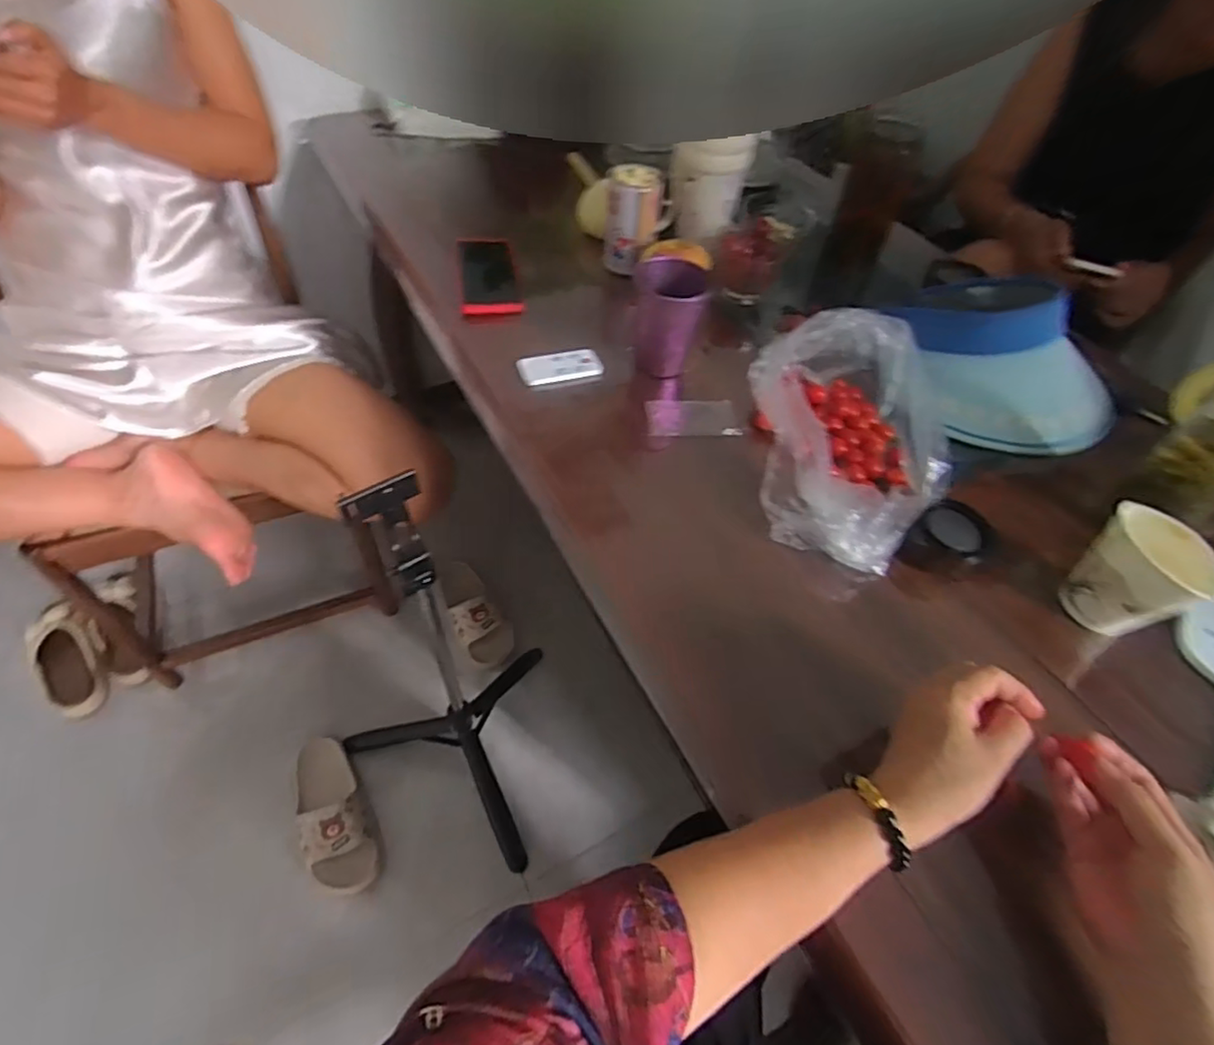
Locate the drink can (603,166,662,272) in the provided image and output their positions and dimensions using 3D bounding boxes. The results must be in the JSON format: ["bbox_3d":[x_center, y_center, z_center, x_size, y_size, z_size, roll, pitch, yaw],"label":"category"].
[{"bbox_3d":[0.032,-0.383,0.790,0.065,0.109,0.062,2,51,-3],"label":"drink can"}]

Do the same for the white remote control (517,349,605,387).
[{"bbox_3d":[-0.052,-0.175,0.689,0.090,0.013,0.042,-15,54,-16],"label":"white remote control"}]

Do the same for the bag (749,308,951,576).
[{"bbox_3d":[0.232,-0.079,0.594,0.166,0.097,0.257,3,51,-3],"label":"bag"}]

